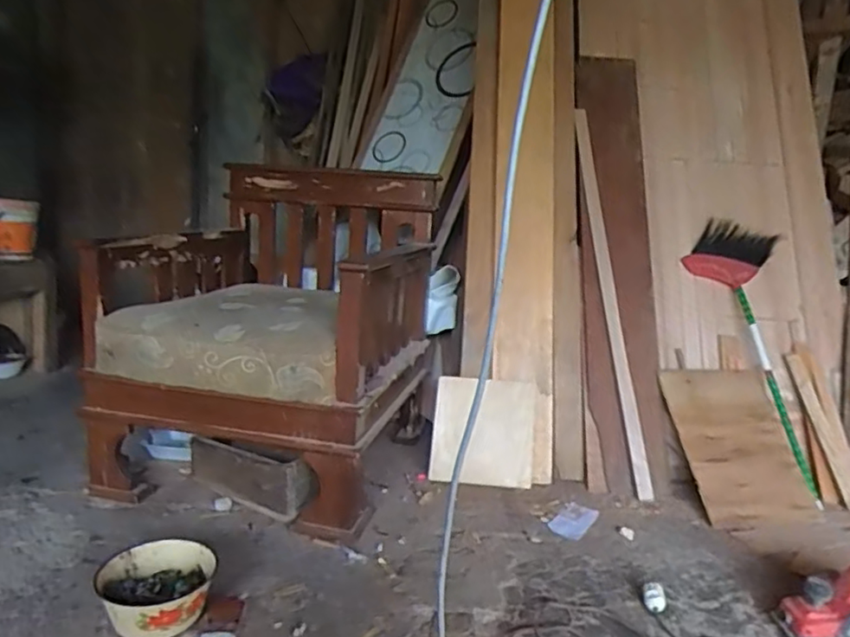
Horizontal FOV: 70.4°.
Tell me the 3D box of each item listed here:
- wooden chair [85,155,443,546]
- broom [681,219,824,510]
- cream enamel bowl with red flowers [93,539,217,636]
[{"bbox_3d":[-0.358,0.016,1.617,0.677,0.761,0.805,7,11,15],"label":"wooden chair"},{"bbox_3d":[0.987,0.085,1.721,0.294,0.833,0.092,-2,-23,-21],"label":"broom"},{"bbox_3d":[-0.448,0.462,1.012,0.176,0.088,0.170,-1,11,-25],"label":"cream enamel bowl with red flowers"}]

